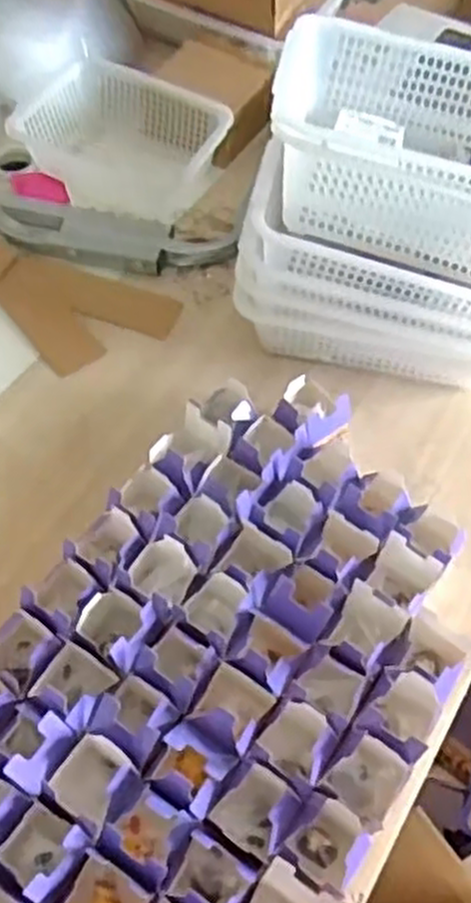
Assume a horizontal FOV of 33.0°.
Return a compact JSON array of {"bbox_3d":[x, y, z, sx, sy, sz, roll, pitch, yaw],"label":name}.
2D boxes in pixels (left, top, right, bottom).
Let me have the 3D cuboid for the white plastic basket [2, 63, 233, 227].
[{"bbox_3d":[-0.162,-0.438,1.110,0.264,0.089,0.182,28,60,14],"label":"white plastic basket"}]

